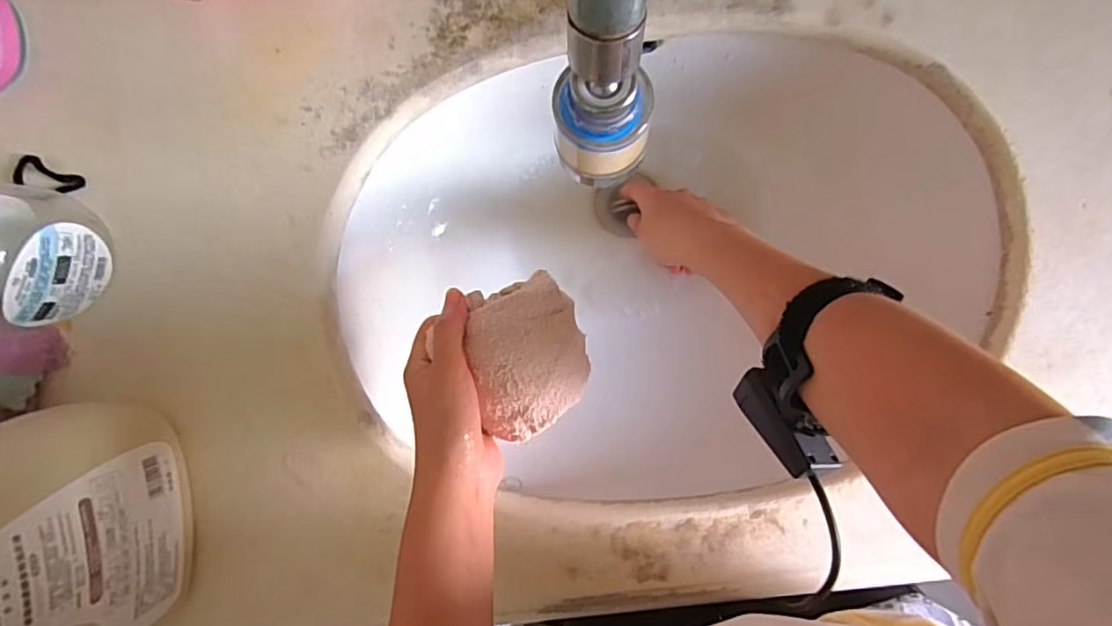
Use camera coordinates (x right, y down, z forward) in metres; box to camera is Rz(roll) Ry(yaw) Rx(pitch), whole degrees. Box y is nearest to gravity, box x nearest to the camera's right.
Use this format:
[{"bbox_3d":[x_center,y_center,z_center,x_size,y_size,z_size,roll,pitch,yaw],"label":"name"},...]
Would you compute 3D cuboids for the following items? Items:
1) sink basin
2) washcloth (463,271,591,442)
[{"bbox_3d":[0.077,-0.017,0.490,0.475,0.136,0.323,-6,93,3],"label":"sink basin"},{"bbox_3d":[-0.016,0.028,0.369,0.067,0.043,0.097,-10,93,4],"label":"washcloth"}]

